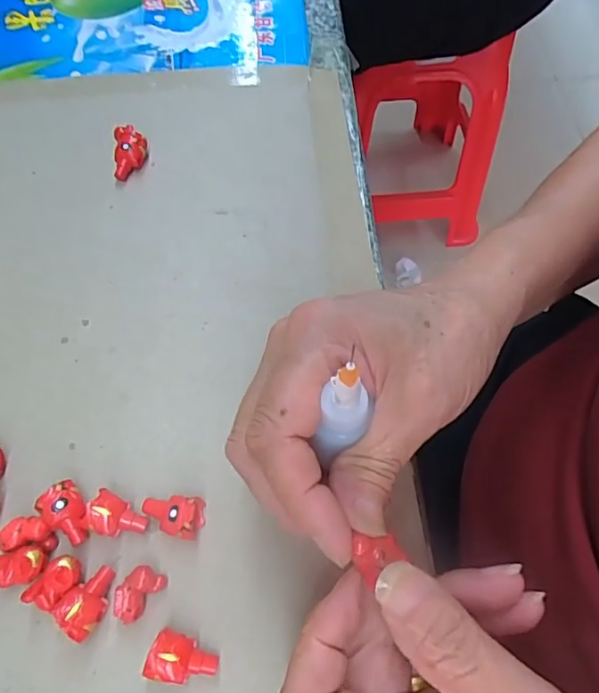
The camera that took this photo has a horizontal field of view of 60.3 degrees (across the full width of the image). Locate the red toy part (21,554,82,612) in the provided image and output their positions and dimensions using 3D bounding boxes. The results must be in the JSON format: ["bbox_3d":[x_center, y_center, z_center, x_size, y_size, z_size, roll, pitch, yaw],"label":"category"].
[{"bbox_3d":[-0.095,0.093,0.204,0.015,0.012,0.020,20,64,10],"label":"red toy part"}]

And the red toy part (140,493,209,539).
[{"bbox_3d":[-0.053,0.070,0.215,0.029,0.013,0.017,7,63,3],"label":"red toy part"}]

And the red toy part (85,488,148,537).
[{"bbox_3d":[-0.076,0.072,0.213,0.022,0.013,0.015,25,65,12],"label":"red toy part"}]

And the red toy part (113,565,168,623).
[{"bbox_3d":[-0.064,0.097,0.203,0.014,0.012,0.019,24,65,11],"label":"red toy part"}]

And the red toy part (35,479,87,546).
[{"bbox_3d":[-0.097,0.070,0.215,0.016,0.012,0.025,-31,67,-15],"label":"red toy part"}]

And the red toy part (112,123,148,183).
[{"bbox_3d":[-0.101,-0.117,0.309,0.019,0.016,0.032,-6,63,-3],"label":"red toy part"}]

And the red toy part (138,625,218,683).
[{"bbox_3d":[-0.043,0.118,0.192,0.024,0.014,0.016,20,64,9],"label":"red toy part"}]

